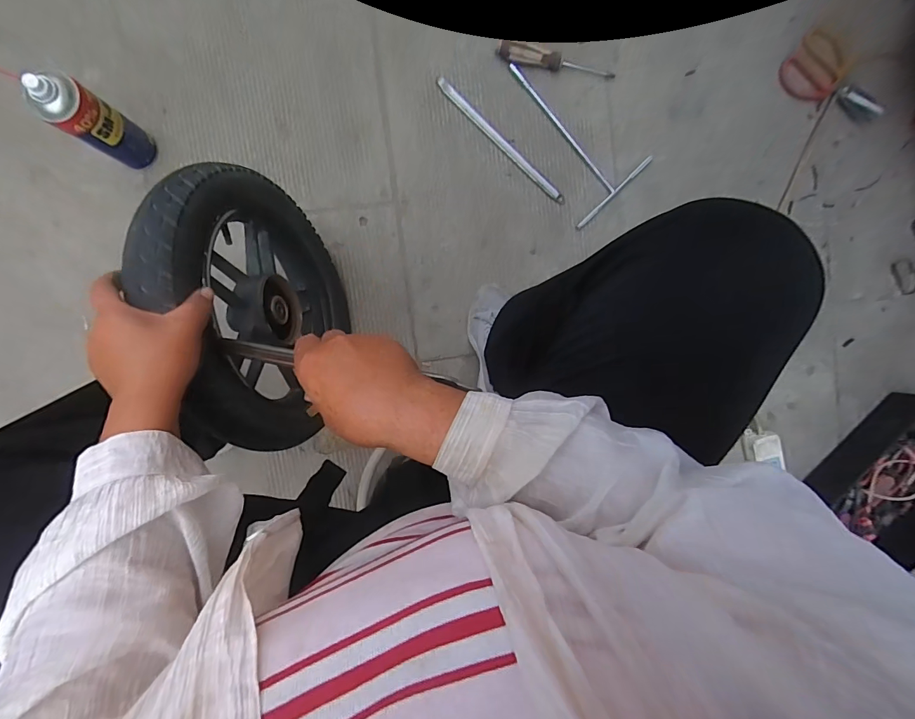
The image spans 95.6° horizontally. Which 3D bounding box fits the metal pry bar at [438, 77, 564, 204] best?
[{"bbox_3d":[0.078,-0.381,0.728,0.293,0.010,0.022,43,89,-6],"label":"metal pry bar"}]

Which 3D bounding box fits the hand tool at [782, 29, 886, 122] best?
[{"bbox_3d":[0.663,-0.477,0.732,0.195,0.031,0.092,42,90,-6],"label":"hand tool"}]

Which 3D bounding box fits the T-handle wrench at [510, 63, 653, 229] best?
[{"bbox_3d":[0.185,-0.393,0.726,0.169,0.008,0.282,-44,96,-1],"label":"T-handle wrench"}]

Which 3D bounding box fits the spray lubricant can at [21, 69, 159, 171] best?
[{"bbox_3d":[-0.502,-0.328,0.585,0.059,0.181,0.065,24,91,-6],"label":"spray lubricant can"}]

